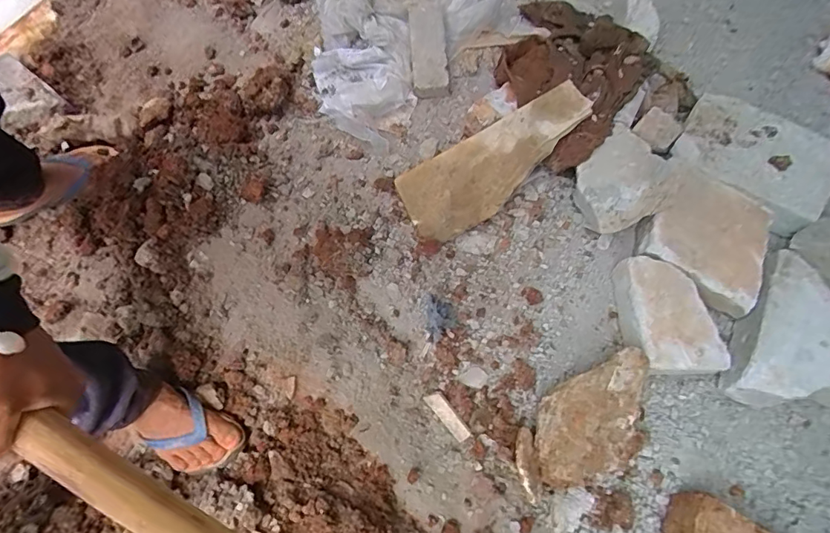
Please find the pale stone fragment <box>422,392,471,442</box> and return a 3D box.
[{"bbox_3d":[0.055,0.246,0.765,0.028,0.006,0.092,-45,70,2],"label":"pale stone fragment"}]

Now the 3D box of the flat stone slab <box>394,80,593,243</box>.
[{"bbox_3d":[0.148,-0.203,0.873,0.377,0.032,0.164,-36,72,8],"label":"flat stone slab"}]

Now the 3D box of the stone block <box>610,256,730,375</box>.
[{"bbox_3d":[0.431,0.085,0.802,0.145,0.084,0.197,-1,69,-3],"label":"stone block"}]

